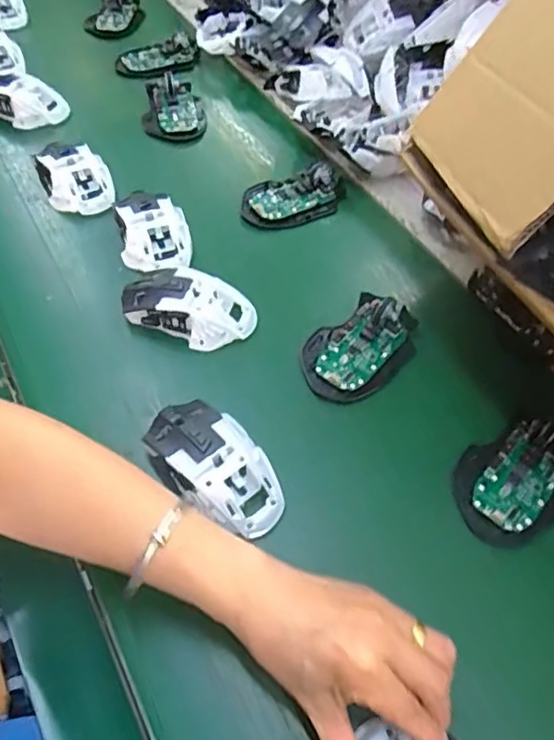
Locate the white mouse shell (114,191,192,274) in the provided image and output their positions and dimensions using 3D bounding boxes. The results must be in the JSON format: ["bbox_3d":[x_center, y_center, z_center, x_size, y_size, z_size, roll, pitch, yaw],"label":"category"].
[{"bbox_3d":[-0.120,-0.138,0.557,0.067,0.036,0.095,-8,55,-8],"label":"white mouse shell"}]

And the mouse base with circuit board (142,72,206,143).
[{"bbox_3d":[-0.125,-0.318,0.701,0.071,0.016,0.114,-3,54,-4],"label":"mouse base with circuit board"}]

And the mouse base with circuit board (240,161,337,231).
[{"bbox_3d":[0.018,-0.182,0.612,0.113,0.017,0.066,-18,57,-14],"label":"mouse base with circuit board"}]

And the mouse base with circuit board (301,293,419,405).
[{"bbox_3d":[0.073,-0.022,0.493,0.114,0.027,0.073,-31,61,-22],"label":"mouse base with circuit board"}]

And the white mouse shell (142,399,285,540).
[{"bbox_3d":[-0.047,0.066,0.412,0.063,0.035,0.114,-37,63,-25],"label":"white mouse shell"}]

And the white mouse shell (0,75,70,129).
[{"bbox_3d":[-0.303,-0.315,0.684,0.113,0.039,0.060,17,55,10],"label":"white mouse shell"}]

